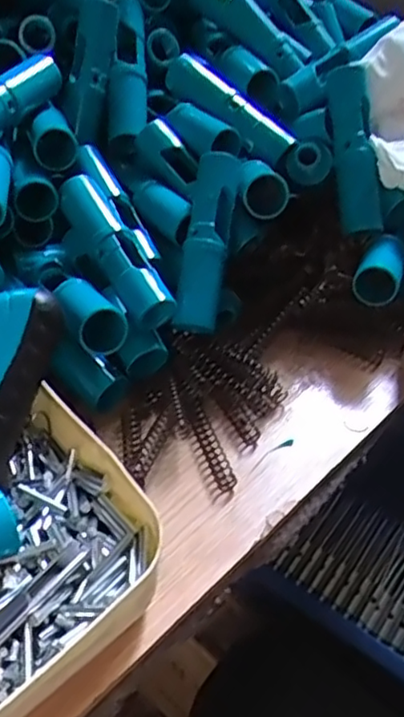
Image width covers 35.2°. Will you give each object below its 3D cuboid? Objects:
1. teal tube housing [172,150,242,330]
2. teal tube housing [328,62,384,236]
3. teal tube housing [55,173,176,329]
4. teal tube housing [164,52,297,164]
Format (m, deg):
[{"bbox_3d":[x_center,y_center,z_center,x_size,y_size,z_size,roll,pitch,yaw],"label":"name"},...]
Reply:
[{"bbox_3d":[0.003,-0.079,0.430,0.029,0.023,0.118,7,84,8],"label":"teal tube housing"},{"bbox_3d":[0.110,-0.152,0.457,0.026,0.119,0.030,-7,-2,-8],"label":"teal tube housing"},{"bbox_3d":[-0.058,-0.074,0.421,0.030,0.023,0.120,-22,64,-24],"label":"teal tube housing"},{"bbox_3d":[0.022,-0.194,0.492,0.025,0.025,0.124,-32,65,-32],"label":"teal tube housing"}]

